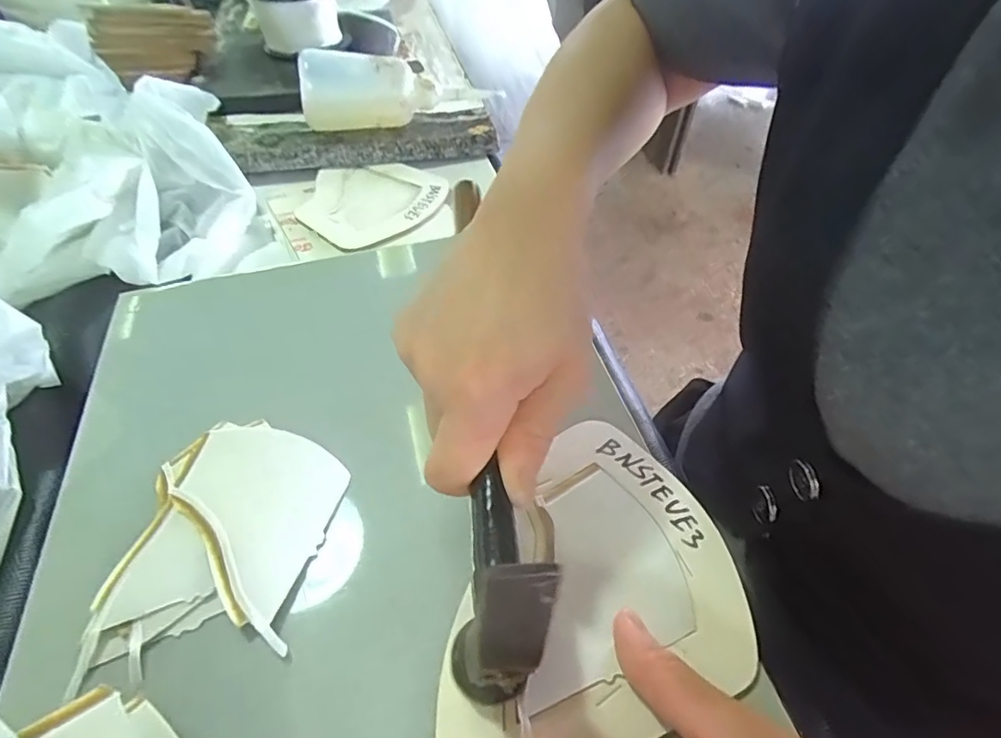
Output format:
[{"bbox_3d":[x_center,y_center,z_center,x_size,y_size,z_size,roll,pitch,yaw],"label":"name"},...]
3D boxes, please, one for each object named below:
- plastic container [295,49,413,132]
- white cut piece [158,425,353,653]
[{"bbox_3d":[-0.131,-0.253,0.500,0.098,0.056,0.040,-3,47,-7],"label":"plastic container"},{"bbox_3d":[-0.108,0.064,0.260,0.068,0.004,0.107,-30,56,-30],"label":"white cut piece"}]

